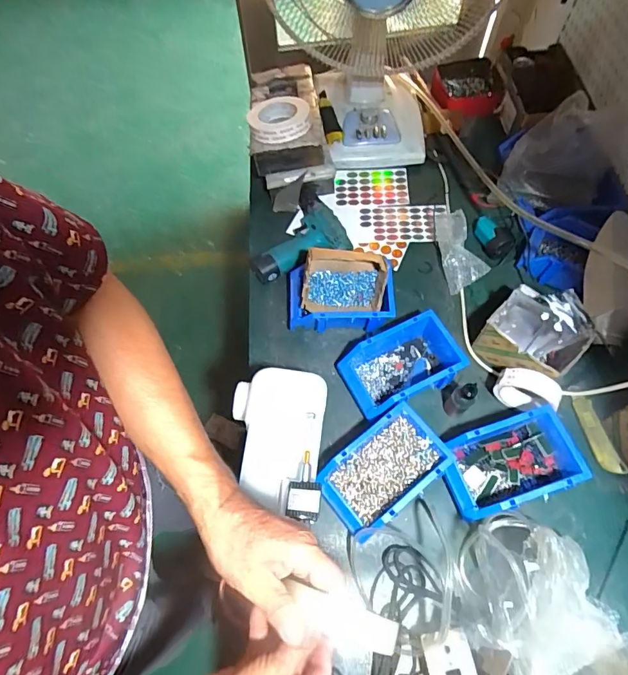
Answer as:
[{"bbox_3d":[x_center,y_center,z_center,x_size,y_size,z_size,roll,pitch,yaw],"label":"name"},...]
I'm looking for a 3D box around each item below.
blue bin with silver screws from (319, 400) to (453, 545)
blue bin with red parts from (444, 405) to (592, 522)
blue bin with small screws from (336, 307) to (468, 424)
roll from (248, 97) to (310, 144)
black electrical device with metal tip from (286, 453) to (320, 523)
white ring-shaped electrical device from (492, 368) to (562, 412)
[{"bbox_3d":[0.105,0.199,0.668,0.183,0.065,0.114,-36,68,-16],"label":"blue bin with silver screws"},{"bbox_3d":[0.292,0.190,0.668,0.186,0.071,0.114,-16,64,-7],"label":"blue bin with red parts"},{"bbox_3d":[0.149,0.044,0.743,0.197,0.071,0.122,-27,66,-12],"label":"blue bin with small screws"},{"bbox_3d":[-0.072,-0.446,0.903,0.128,0.032,0.128,-1,63,1],"label":"roll"},{"bbox_3d":[-0.010,0.194,0.579,0.041,0.030,0.088,6,63,5],"label":"black electrical device with metal tip"},{"bbox_3d":[0.338,0.086,0.707,0.090,0.076,0.039,23,66,13],"label":"white ring-shaped electrical device"}]

